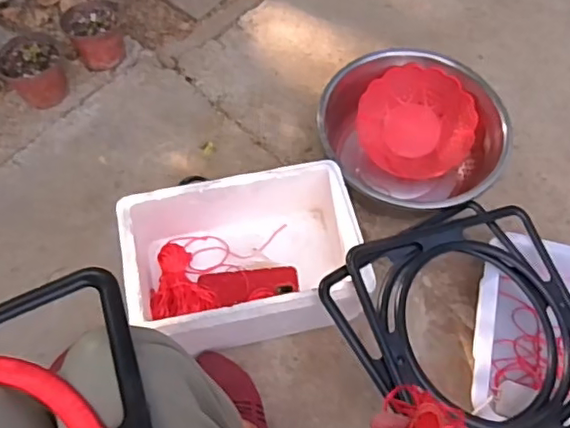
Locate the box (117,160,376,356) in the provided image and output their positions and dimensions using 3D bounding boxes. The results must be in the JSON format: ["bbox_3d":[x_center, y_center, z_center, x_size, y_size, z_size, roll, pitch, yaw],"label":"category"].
[{"bbox_3d":[-0.060,0.071,0.867,0.336,0.136,0.228,-11,64,-6],"label":"box"}]

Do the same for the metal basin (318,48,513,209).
[{"bbox_3d":[0.216,-0.121,0.987,0.282,0.151,0.284,0,63,0],"label":"metal basin"}]

